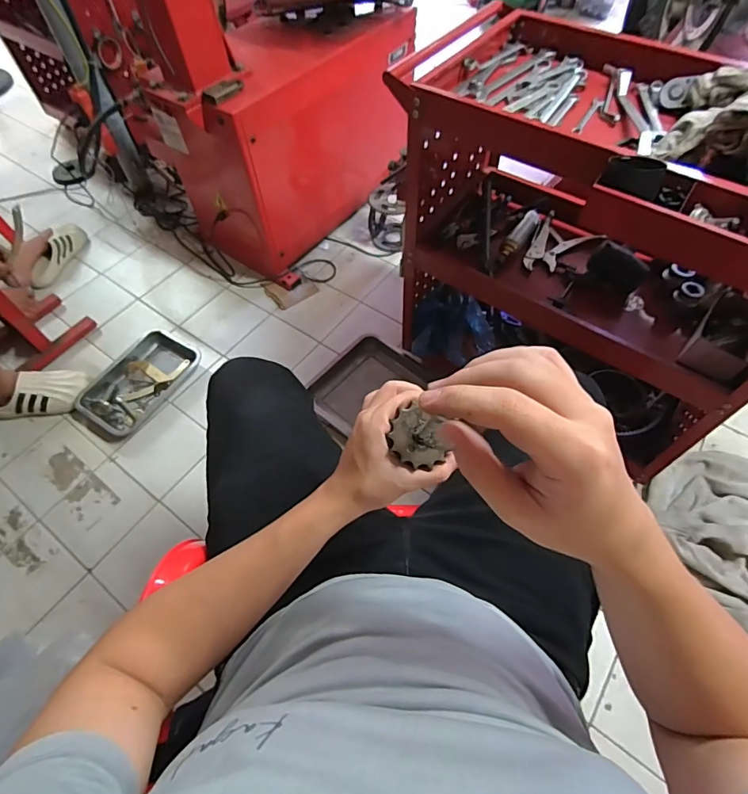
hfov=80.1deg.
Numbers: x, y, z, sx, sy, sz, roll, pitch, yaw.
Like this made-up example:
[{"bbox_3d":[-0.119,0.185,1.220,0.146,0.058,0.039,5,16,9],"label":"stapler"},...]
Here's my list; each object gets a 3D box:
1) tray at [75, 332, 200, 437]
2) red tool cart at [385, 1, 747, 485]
[{"bbox_3d":[-0.665,-0.048,1.266,0.230,0.040,0.326,26,62,16],"label":"tray"},{"bbox_3d":[0.409,-0.249,0.838,0.380,0.647,0.769,-38,65,-20],"label":"red tool cart"}]

